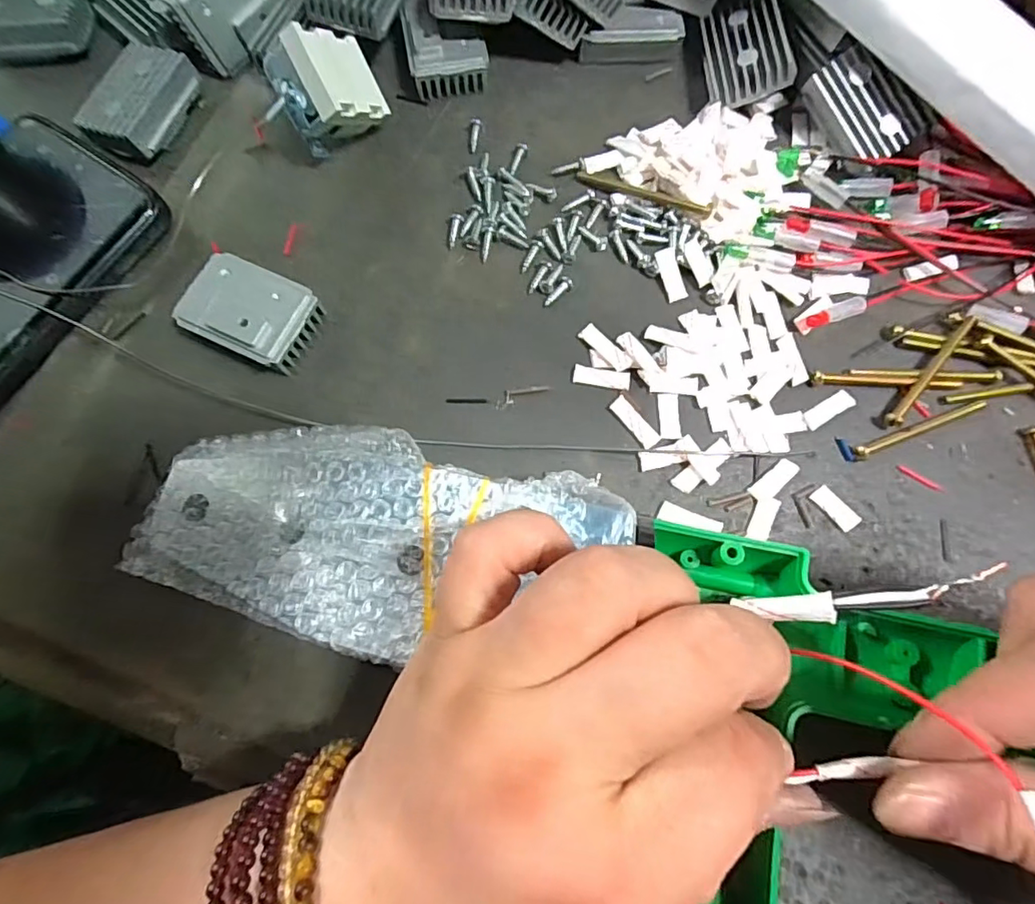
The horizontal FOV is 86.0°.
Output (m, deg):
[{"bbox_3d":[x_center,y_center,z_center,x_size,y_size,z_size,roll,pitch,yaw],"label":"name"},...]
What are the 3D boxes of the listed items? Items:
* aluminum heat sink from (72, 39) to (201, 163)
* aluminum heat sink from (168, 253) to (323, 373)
[{"bbox_3d":[-0.160,-0.150,0.236,0.035,0.014,0.048,24,78,6],"label":"aluminum heat sink"},{"bbox_3d":[-0.100,-0.053,0.210,0.045,0.017,0.033,24,78,6],"label":"aluminum heat sink"}]

